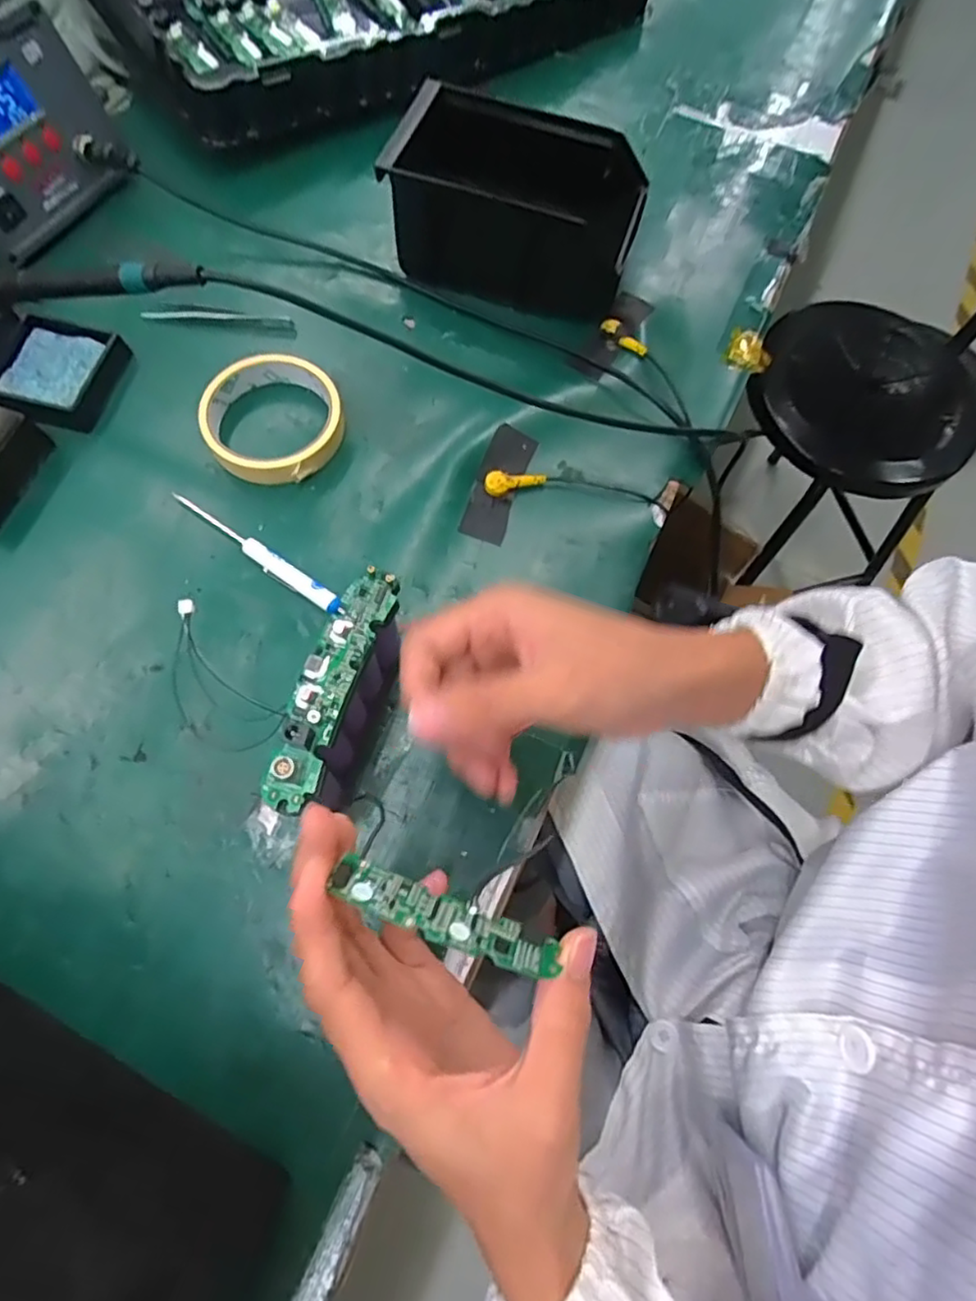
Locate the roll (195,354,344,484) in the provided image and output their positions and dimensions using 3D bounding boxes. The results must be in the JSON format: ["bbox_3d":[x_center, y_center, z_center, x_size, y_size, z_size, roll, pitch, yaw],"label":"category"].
[{"bbox_3d":[-0.141,-0.153,0.429,0.088,0.021,0.086,1,71,-2],"label":"roll"}]

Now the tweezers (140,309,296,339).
[{"bbox_3d":[-0.191,-0.235,0.463,0.109,0.005,0.014,7,71,0],"label":"tweezers"}]

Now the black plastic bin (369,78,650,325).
[{"bbox_3d":[0.022,-0.320,0.465,0.166,0.085,0.113,21,71,5],"label":"black plastic bin"}]

